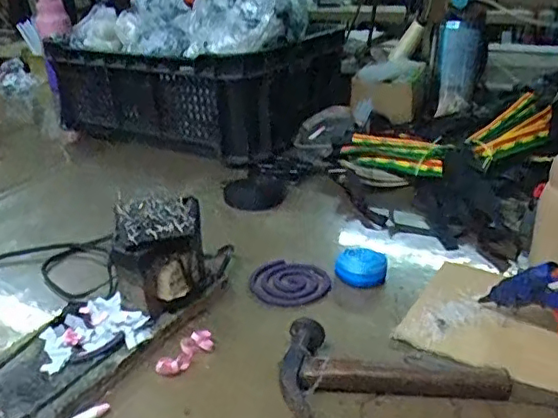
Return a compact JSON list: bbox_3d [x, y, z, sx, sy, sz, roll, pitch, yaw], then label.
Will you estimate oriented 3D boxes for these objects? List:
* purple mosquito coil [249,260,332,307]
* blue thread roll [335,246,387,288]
[{"bbox_3d":[0.012,0.079,0.645,0.090,0.004,0.073,19,33,38],"label":"purple mosquito coil"},{"bbox_3d":[0.090,0.063,0.638,0.053,0.033,0.041,2,26,10],"label":"blue thread roll"}]

